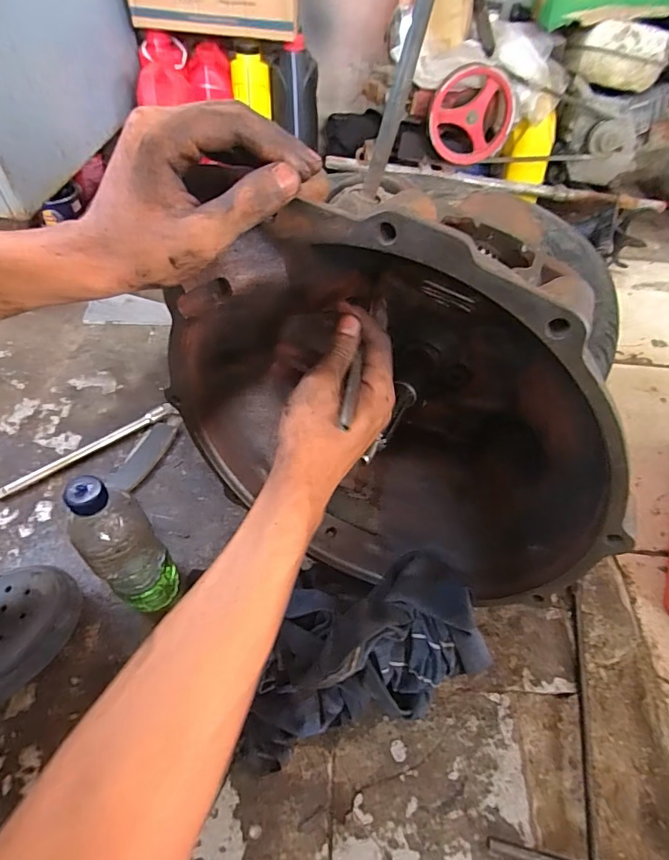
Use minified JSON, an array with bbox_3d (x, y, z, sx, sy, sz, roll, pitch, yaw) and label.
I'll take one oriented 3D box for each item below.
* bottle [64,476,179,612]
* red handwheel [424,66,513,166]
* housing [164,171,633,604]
[{"bbox_3d":[-0.217,0.123,0.470,0.062,0.230,0.060,2,51,-2],"label":"bottle"},{"bbox_3d":[0.309,-0.706,1.022,0.186,0.178,0.043,9,51,5],"label":"red handwheel"},{"bbox_3d":[0.053,-0.030,0.396,0.348,0.352,0.172,23,54,14],"label":"housing"}]

